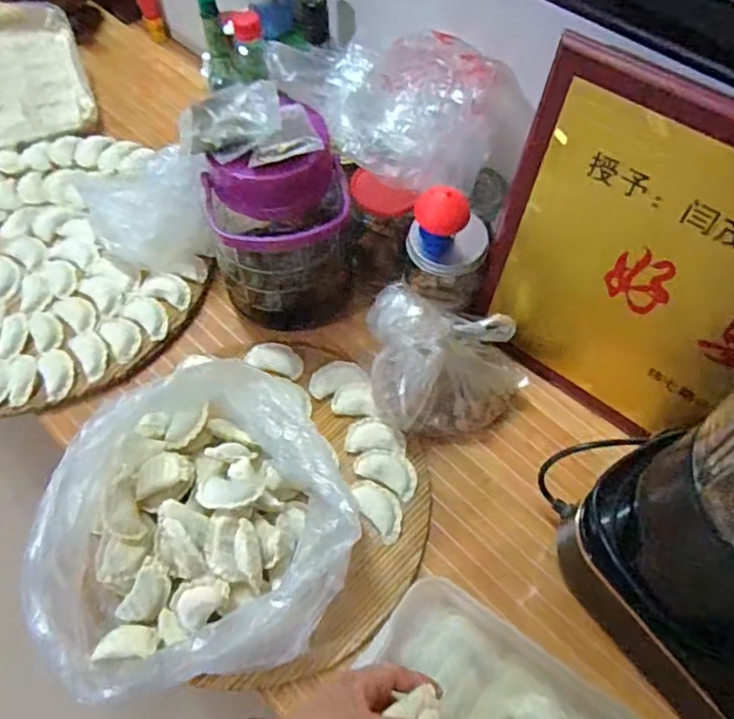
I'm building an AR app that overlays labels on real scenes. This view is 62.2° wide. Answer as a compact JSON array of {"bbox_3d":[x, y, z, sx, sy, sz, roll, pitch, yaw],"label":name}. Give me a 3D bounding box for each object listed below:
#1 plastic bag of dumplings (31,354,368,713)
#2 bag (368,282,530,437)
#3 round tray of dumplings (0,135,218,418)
[{"bbox_3d":[-0.152,0.145,0.560,0.257,0.115,0.259,-13,60,-7],"label":"plastic bag of dumplings"},{"bbox_3d":[0.086,0.002,0.644,0.168,0.125,0.127,-2,59,0],"label":"bag"},{"bbox_3d":[-0.439,-0.123,0.778,0.386,0.033,0.429,-27,63,-15],"label":"round tray of dumplings"}]

